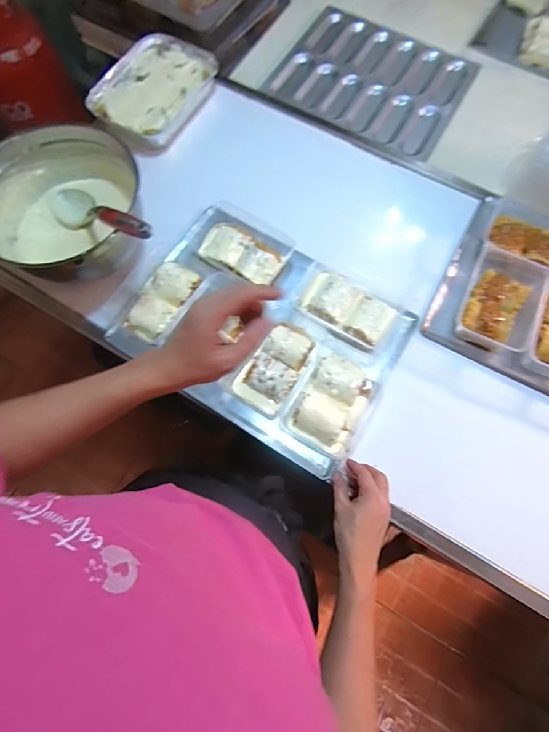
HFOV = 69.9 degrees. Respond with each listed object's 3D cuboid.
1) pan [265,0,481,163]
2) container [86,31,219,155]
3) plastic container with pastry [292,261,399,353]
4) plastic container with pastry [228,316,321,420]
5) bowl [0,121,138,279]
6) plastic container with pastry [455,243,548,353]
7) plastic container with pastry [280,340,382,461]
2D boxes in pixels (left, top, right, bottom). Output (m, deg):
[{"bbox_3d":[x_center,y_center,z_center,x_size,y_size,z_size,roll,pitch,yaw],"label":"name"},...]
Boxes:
[{"bbox_3d":[0.234,-0.685,0.933,0.416,0.029,0.361,24,74,9],"label":"pan"},{"bbox_3d":[-0.251,-0.580,0.839,0.199,0.056,0.261,32,75,11],"label":"container"},{"bbox_3d":[0.125,-0.101,0.683,0.164,0.037,0.100,30,75,11],"label":"plastic container with pastry"},{"bbox_3d":[0.006,-0.006,0.658,0.100,0.039,0.178,31,75,11],"label":"plastic container with pastry"},{"bbox_3d":[-0.354,-0.259,0.661,0.228,0.125,0.252,39,76,13],"label":"bowl"},{"bbox_3d":[0.389,-0.114,0.676,0.117,0.047,0.179,25,74,9],"label":"plastic container with pastry"},{"bbox_3d":[0.098,0.048,0.634,0.114,0.048,0.178,28,74,10],"label":"plastic container with pastry"}]

